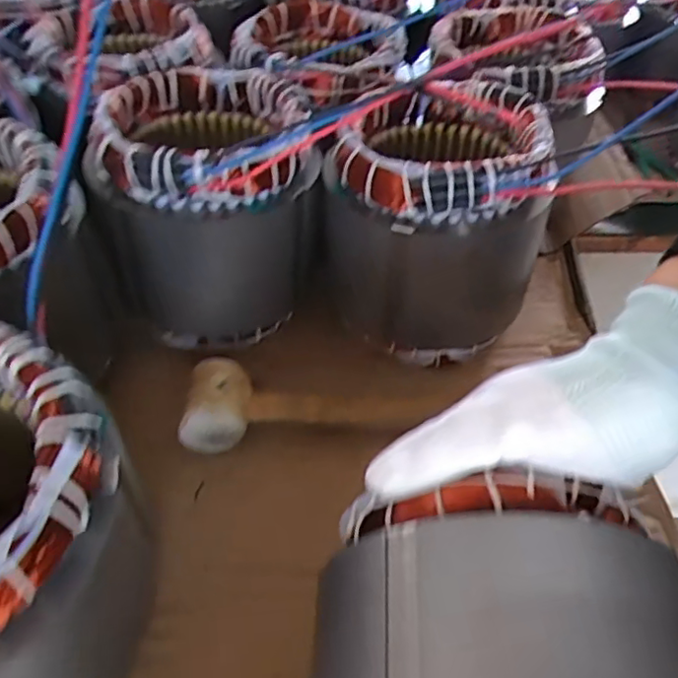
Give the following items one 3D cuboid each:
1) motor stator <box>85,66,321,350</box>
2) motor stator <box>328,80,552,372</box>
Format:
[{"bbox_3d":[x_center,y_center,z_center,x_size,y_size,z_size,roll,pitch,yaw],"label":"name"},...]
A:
[{"bbox_3d":[-0.089,-0.095,0.446,0.135,0.159,0.140,-3,48,-5],"label":"motor stator"},{"bbox_3d":[0.068,-0.082,0.434,0.144,0.161,0.145,16,49,12],"label":"motor stator"}]

